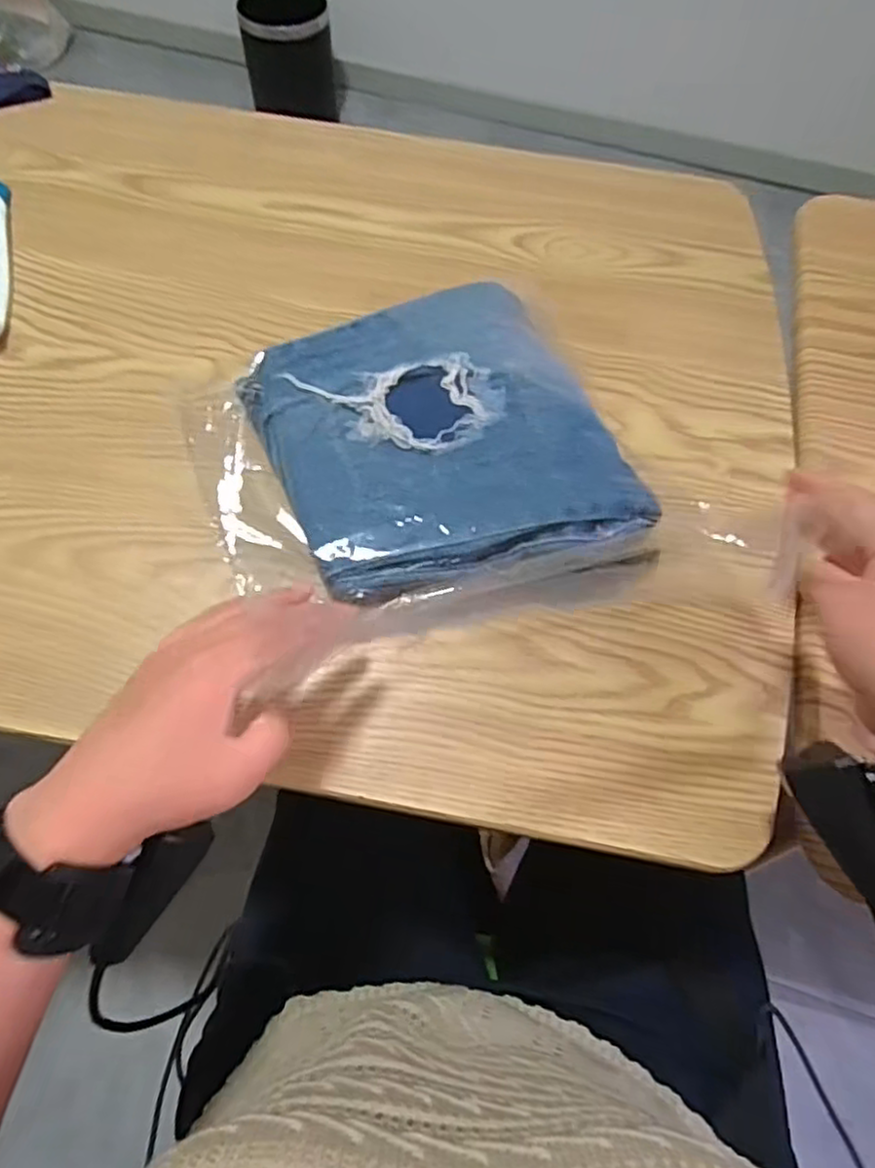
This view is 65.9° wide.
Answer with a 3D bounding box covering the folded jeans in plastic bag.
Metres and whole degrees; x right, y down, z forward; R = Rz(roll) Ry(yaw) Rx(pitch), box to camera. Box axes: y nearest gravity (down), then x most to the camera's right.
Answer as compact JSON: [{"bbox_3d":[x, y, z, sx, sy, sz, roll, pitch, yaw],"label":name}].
[{"bbox_3d":[0.012,-0.089,0.429,0.291,0.057,0.219,-16,65,-9],"label":"folded jeans in plastic bag"}]

